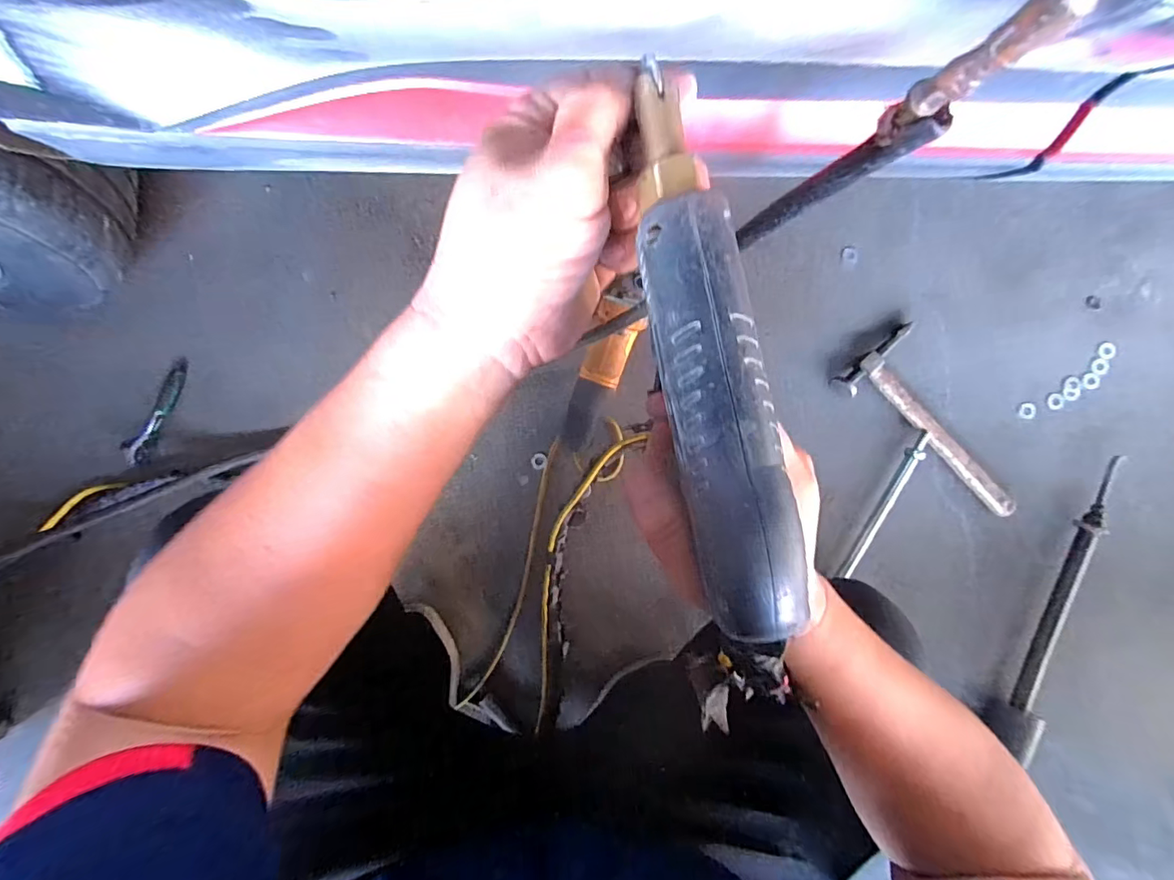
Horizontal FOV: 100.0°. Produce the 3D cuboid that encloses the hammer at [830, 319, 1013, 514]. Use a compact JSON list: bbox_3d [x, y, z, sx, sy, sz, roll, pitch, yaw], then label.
[{"bbox_3d":[0.501,-0.011,0.714,0.133,0.028,0.304,-38,89,0],"label":"hammer"}]

